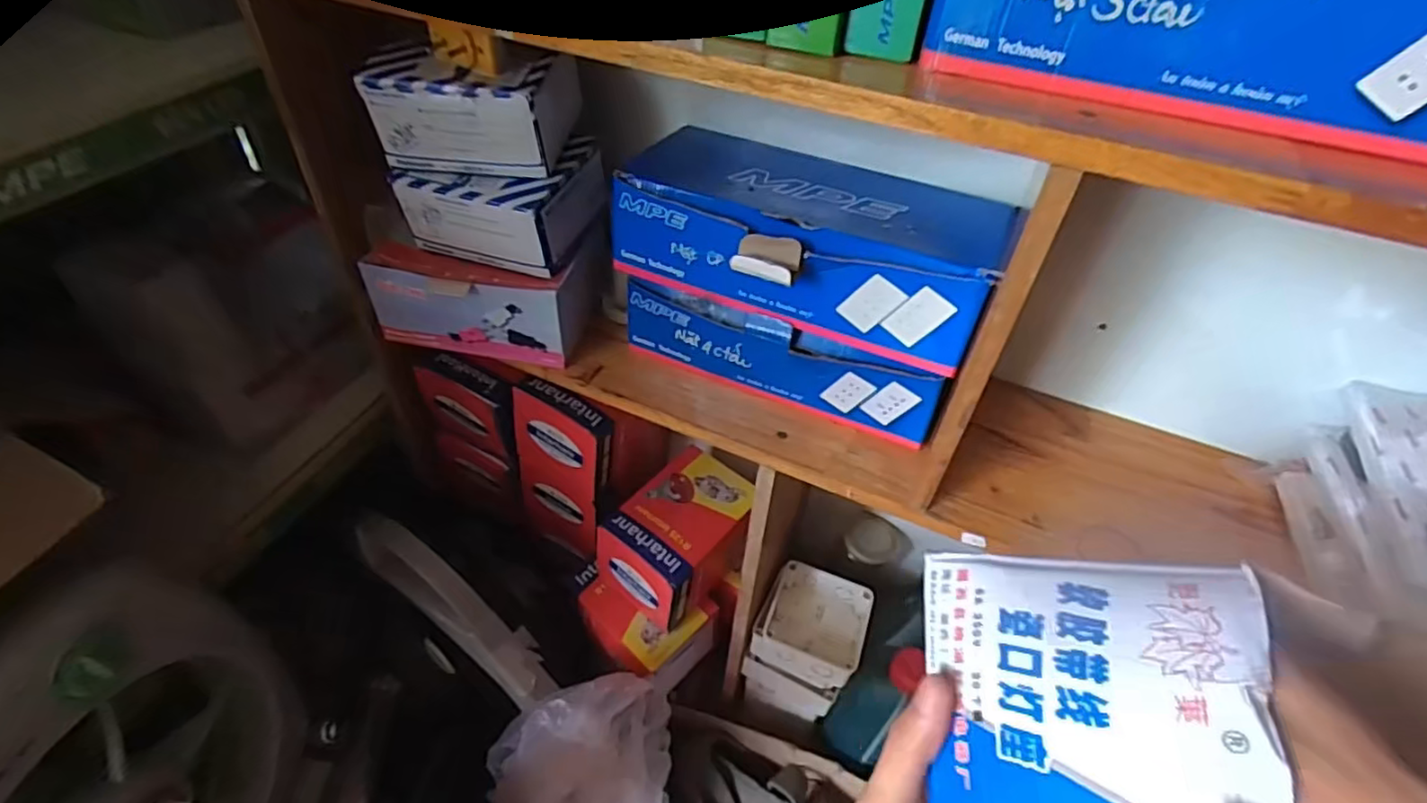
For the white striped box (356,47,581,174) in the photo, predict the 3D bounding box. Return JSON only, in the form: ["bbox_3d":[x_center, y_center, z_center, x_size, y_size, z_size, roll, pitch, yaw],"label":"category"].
[{"bbox_3d":[-0.202,-0.261,0.572,0.145,0.076,0.121,6,45,1],"label":"white striped box"}]

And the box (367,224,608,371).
[{"bbox_3d":[-0.215,-0.103,0.634,0.200,0.088,0.103,6,45,1],"label":"box"}]

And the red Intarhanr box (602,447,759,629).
[{"bbox_3d":[-0.042,0.165,0.806,0.113,0.109,0.167,28,49,22],"label":"red Intarhanr box"}]

